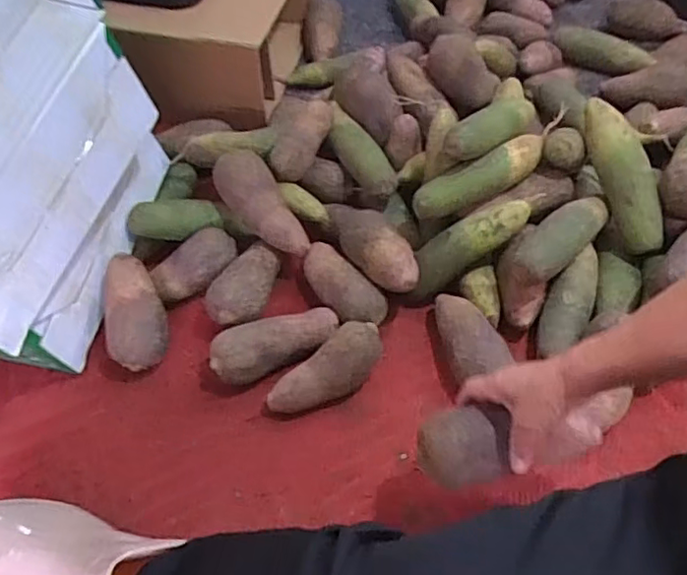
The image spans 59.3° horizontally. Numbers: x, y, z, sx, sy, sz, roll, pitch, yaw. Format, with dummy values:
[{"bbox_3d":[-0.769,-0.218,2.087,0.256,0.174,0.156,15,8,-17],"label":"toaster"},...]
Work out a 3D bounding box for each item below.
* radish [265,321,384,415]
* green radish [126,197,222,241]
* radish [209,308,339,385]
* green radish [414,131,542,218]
[{"bbox_3d":[-0.018,0.105,0.742,0.156,0.068,0.064,-35,60,-22],"label":"radish"},{"bbox_3d":[-0.236,-0.096,0.849,0.127,0.043,0.051,-9,52,-23],"label":"green radish"},{"bbox_3d":[-0.085,0.070,0.764,0.165,0.061,0.062,-24,56,-15],"label":"radish"},{"bbox_3d":[0.187,-0.143,0.803,0.201,0.056,0.046,-25,56,-15],"label":"green radish"}]

